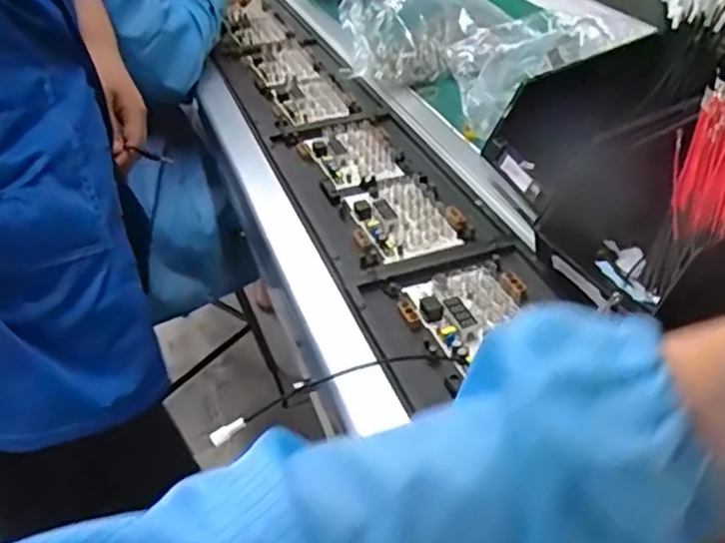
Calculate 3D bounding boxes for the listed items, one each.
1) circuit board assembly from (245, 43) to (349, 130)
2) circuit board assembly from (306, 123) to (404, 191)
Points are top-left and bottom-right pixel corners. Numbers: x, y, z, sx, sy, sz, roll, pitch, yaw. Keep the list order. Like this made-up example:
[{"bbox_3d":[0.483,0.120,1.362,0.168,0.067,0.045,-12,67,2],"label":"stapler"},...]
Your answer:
[{"bbox_3d":[-0.112,-0.303,1.061,0.101,0.013,0.316,-14,39,-14],"label":"circuit board assembly"},{"bbox_3d":[-0.011,-0.155,0.865,0.098,0.016,0.138,-14,39,-15],"label":"circuit board assembly"}]

